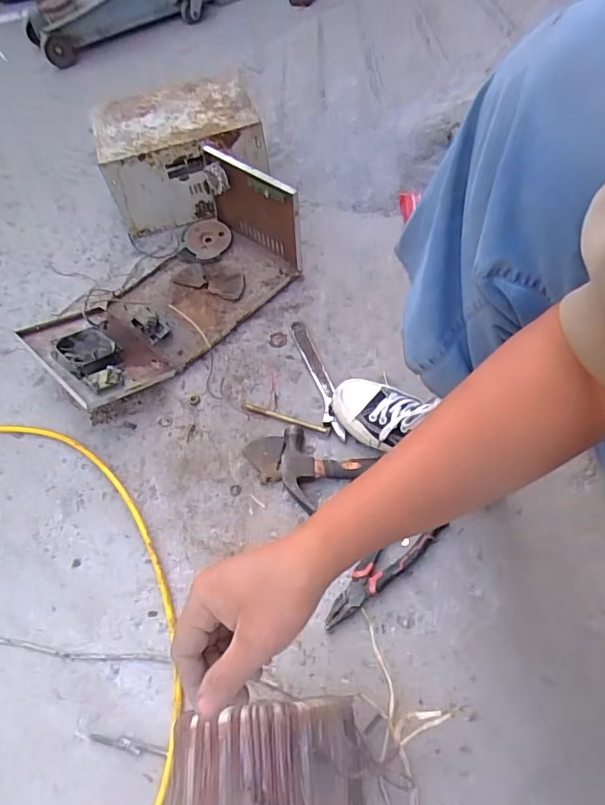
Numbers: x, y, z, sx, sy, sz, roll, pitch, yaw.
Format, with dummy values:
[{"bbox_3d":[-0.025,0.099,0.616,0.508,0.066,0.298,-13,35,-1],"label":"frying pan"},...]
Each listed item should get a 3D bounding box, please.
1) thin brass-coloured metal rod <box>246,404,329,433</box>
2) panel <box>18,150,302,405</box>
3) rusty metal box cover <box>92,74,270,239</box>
[{"bbox_3d":[-0.026,0.023,0.754,0.136,0.005,0.012,17,61,14],"label":"thin brass-coloured metal rod"},{"bbox_3d":[-0.236,-0.203,0.830,0.233,0.167,0.450,36,67,23],"label":"panel"},{"bbox_3d":[-0.235,-0.495,1.009,0.300,0.177,0.211,-14,58,-4],"label":"rusty metal box cover"}]

